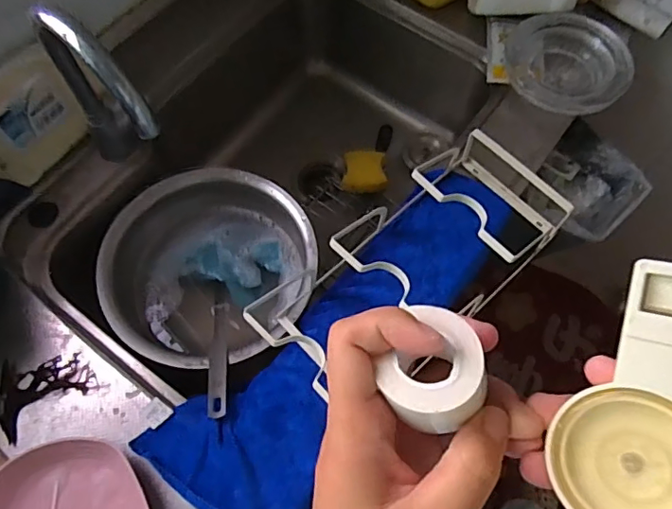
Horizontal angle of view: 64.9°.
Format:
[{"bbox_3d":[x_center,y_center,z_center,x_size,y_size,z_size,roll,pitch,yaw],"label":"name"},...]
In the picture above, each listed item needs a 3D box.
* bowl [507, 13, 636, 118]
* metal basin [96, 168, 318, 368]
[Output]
[{"bbox_3d":[0.345,-0.292,0.823,0.186,0.061,0.191,-20,66,-10],"label":"bowl"},{"bbox_3d":[-0.180,0.021,0.784,0.290,0.099,0.286,0,65,-1],"label":"metal basin"}]

